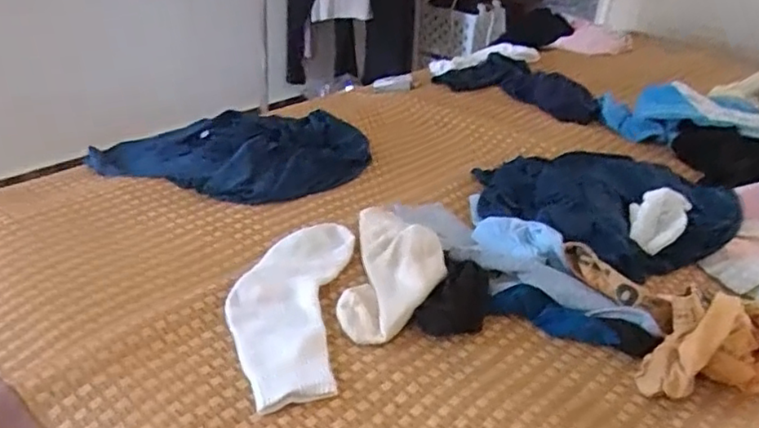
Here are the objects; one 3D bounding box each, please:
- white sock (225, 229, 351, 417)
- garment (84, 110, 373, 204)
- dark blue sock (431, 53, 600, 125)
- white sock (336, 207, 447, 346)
[{"bbox_3d":[-0.095,0.093,0.649,0.114,0.018,0.260,2,32,1],"label":"white sock"},{"bbox_3d":[-0.226,-0.087,0.892,0.419,0.054,0.191,0,32,-2],"label":"garment"},{"bbox_3d":[0.277,-0.254,1.230,0.145,0.032,0.322,-26,41,-36],"label":"dark blue sock"},{"bbox_3d":[0.017,0.056,0.691,0.103,0.057,0.209,5,33,5],"label":"white sock"}]

